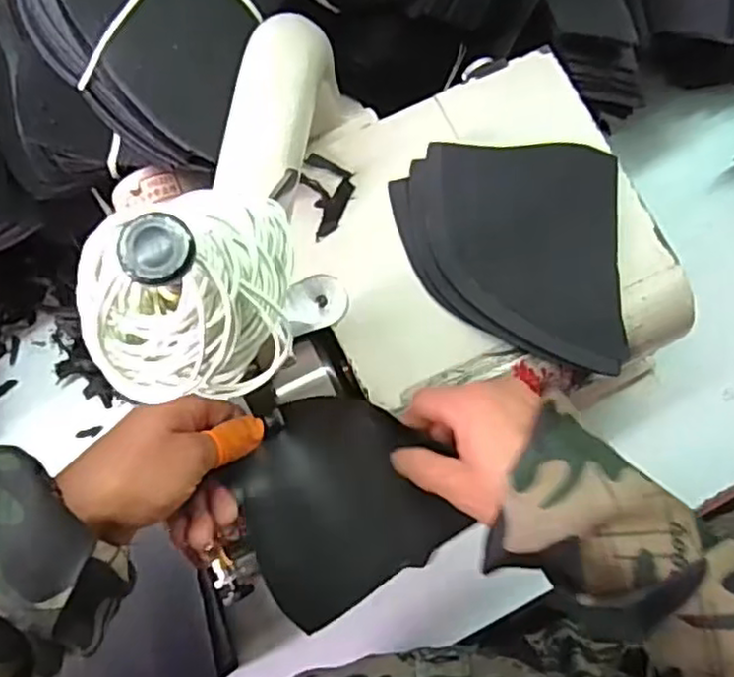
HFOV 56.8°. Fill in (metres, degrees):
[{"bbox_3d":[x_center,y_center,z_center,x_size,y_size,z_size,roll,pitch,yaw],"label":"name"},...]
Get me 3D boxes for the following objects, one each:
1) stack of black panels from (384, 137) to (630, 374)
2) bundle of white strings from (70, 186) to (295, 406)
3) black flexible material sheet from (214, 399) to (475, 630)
[{"bbox_3d":[0.092,-0.056,0.440,0.140,0.011,0.145,0,81,-1],"label":"stack of black panels"},{"bbox_3d":[-0.064,-0.017,0.229,0.073,0.062,0.070,-4,81,-2],"label":"bundle of white strings"},{"bbox_3d":[-0.017,0.090,0.394,0.110,0.026,0.113,-29,82,-5],"label":"black flexible material sheet"}]

